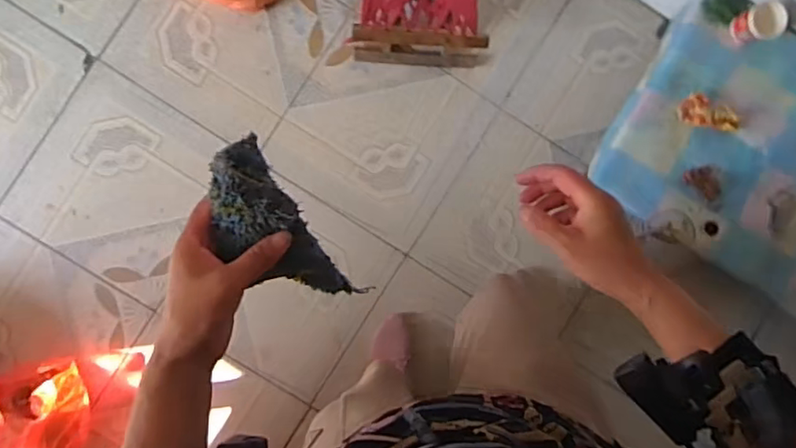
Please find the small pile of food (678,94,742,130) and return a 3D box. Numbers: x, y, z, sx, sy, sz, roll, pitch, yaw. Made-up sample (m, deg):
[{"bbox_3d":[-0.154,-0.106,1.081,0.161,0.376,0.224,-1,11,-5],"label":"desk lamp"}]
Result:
[{"bbox_3d":[0.608,-0.214,1.154,0.114,0.025,0.060,17,88,-3],"label":"small pile of food"}]

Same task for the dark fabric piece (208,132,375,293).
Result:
[{"bbox_3d":[-0.093,0.009,0.456,0.065,0.037,0.145,-41,105,-2],"label":"dark fabric piece"}]

